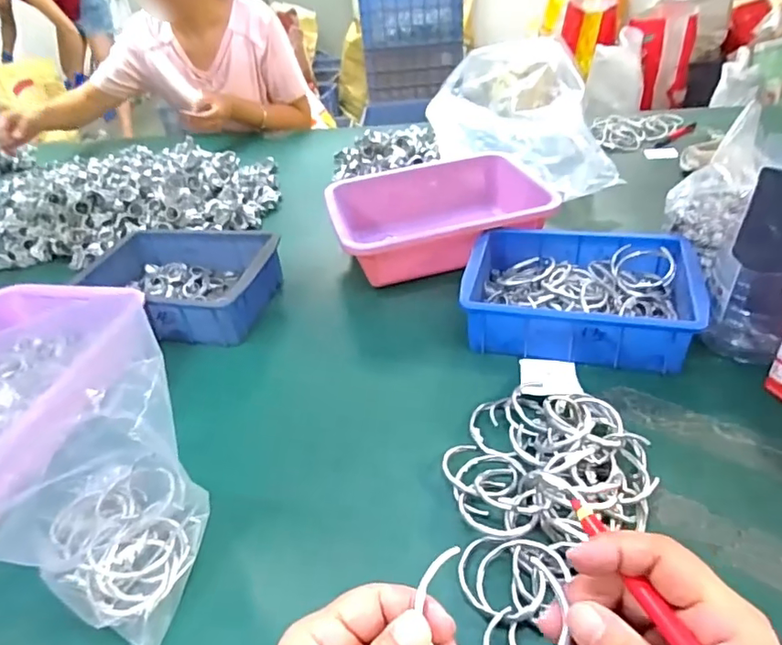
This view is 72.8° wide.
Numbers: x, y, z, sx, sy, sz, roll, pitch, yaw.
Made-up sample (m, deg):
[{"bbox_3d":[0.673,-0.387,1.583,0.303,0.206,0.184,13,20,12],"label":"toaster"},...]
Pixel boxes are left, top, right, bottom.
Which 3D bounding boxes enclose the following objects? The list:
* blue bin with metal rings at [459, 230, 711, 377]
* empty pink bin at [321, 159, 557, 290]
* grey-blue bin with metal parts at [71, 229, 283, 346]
[{"bbox_3d":[0.212,-0.034,0.613,0.238,0.068,0.167,7,39,16],"label":"blue bin with metal rings"},{"bbox_3d":[0.063,-0.153,0.790,0.296,0.088,0.226,-10,38,-4],"label":"empty pink bin"},{"bbox_3d":[-0.284,-0.057,0.731,0.244,0.070,0.188,5,39,15],"label":"grey-blue bin with metal parts"}]

